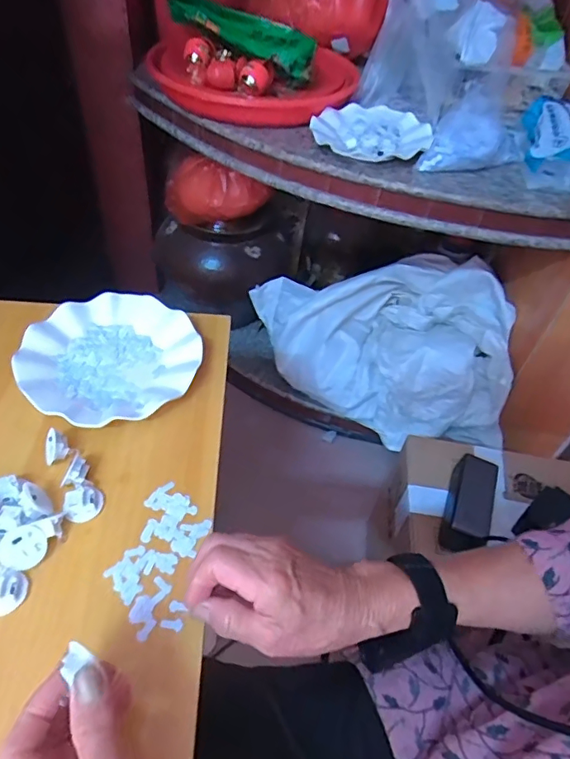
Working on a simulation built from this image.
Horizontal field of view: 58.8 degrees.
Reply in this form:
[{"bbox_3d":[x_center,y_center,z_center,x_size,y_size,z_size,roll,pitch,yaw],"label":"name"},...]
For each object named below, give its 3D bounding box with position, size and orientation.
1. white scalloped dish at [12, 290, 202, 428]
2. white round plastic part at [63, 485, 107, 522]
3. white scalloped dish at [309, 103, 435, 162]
[{"bbox_3d":[-0.184,-0.023,0.541,0.177,0.022,0.183,4,48,-4],"label":"white scalloped dish"},{"bbox_3d":[-0.172,0.106,0.433,0.030,0.014,0.027,-7,49,-14],"label":"white round plastic part"},{"bbox_3d":[0.137,-0.402,0.810,0.182,0.022,0.171,4,48,-4],"label":"white scalloped dish"}]

